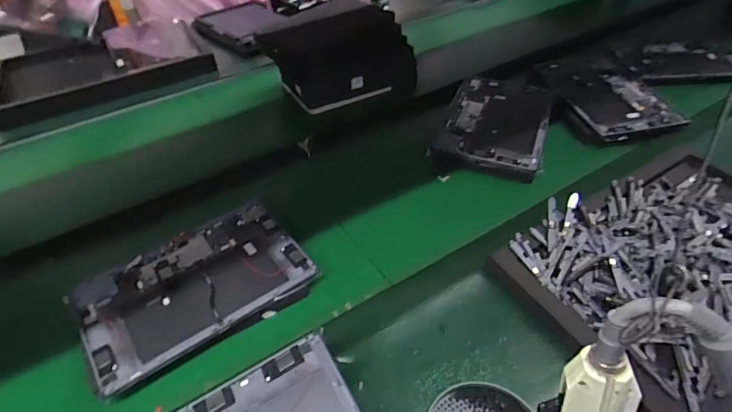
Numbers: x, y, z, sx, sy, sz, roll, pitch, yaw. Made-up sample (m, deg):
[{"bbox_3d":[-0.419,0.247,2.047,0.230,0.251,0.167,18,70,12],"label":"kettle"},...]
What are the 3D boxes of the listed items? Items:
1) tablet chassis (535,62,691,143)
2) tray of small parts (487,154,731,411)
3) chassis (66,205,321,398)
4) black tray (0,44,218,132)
[{"bbox_3d":[0.447,-0.200,0.828,0.172,0.017,0.253,-10,44,-4],"label":"tablet chassis"},{"bbox_3d":[0.394,0.063,0.555,0.400,0.051,0.285,-23,46,-21],"label":"tray of small parts"},{"bbox_3d":[-0.208,0.099,0.559,0.253,0.030,0.169,-27,48,-25],"label":"chassis"},{"bbox_3d":[-0.583,-0.312,1.003,0.423,0.039,0.289,-22,45,-20],"label":"black tray"}]

